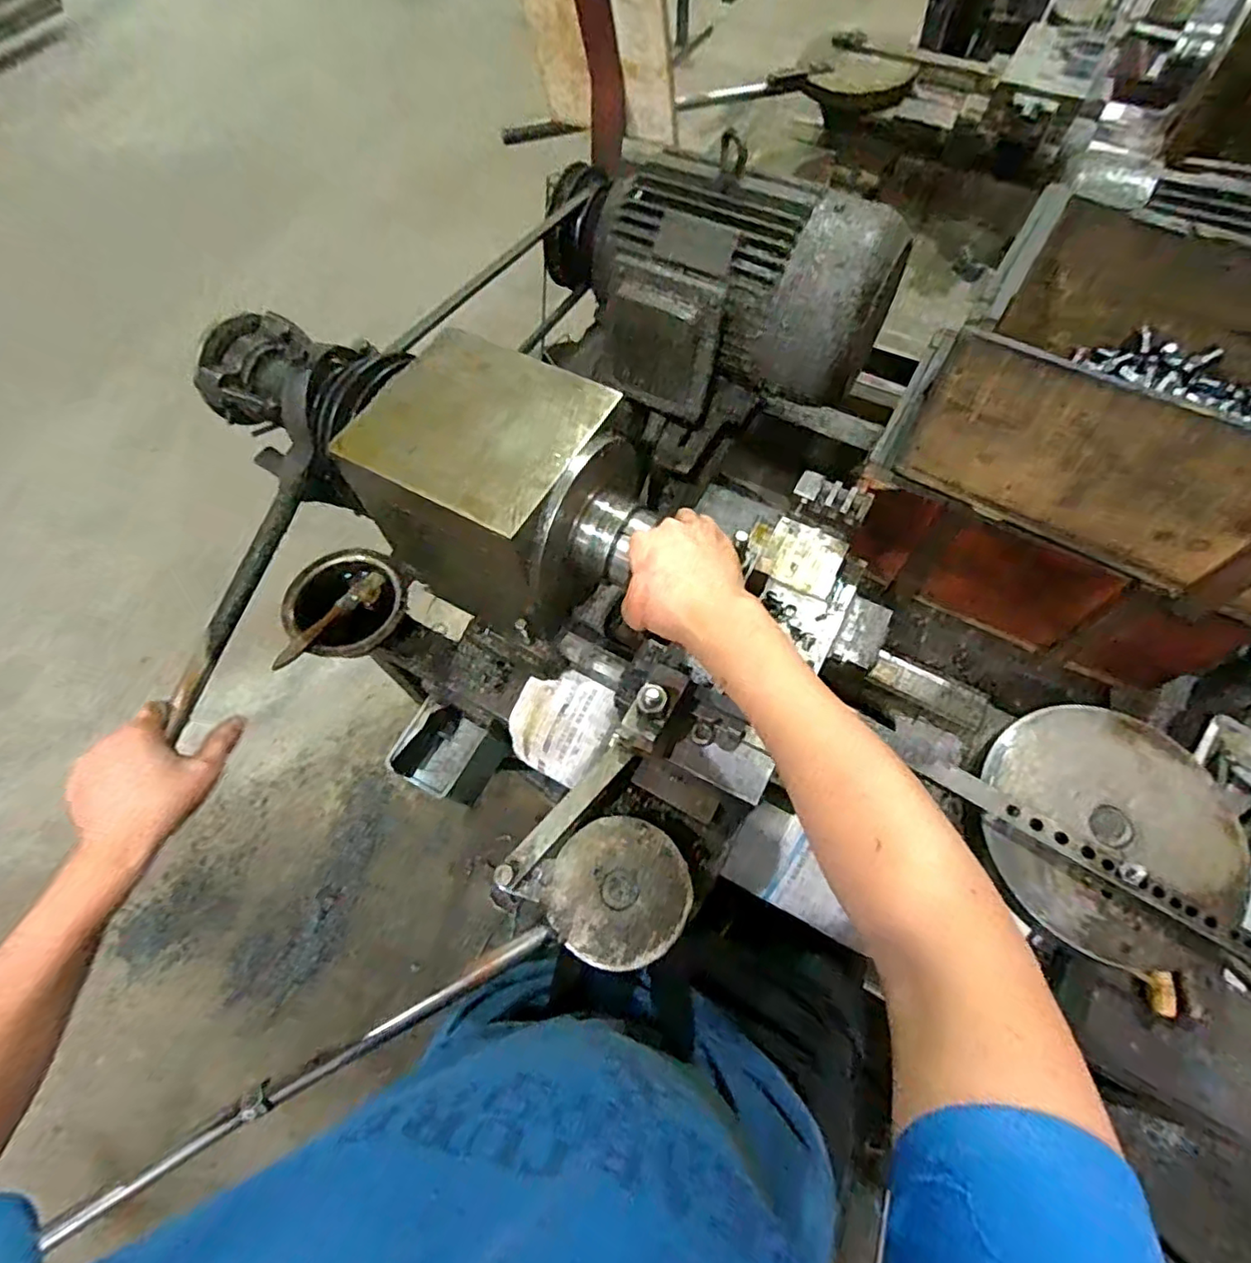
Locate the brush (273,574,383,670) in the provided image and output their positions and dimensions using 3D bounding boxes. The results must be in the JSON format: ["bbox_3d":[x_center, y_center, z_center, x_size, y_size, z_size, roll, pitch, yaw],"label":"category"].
[{"bbox_3d":[-0.324,-0.013,0.677,0.024,0.021,0.151,26,52,14],"label":"brush"}]

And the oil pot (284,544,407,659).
[{"bbox_3d":[-0.316,-0.031,0.713,0.126,0.050,0.133,-1,63,2],"label":"oil pot"}]

